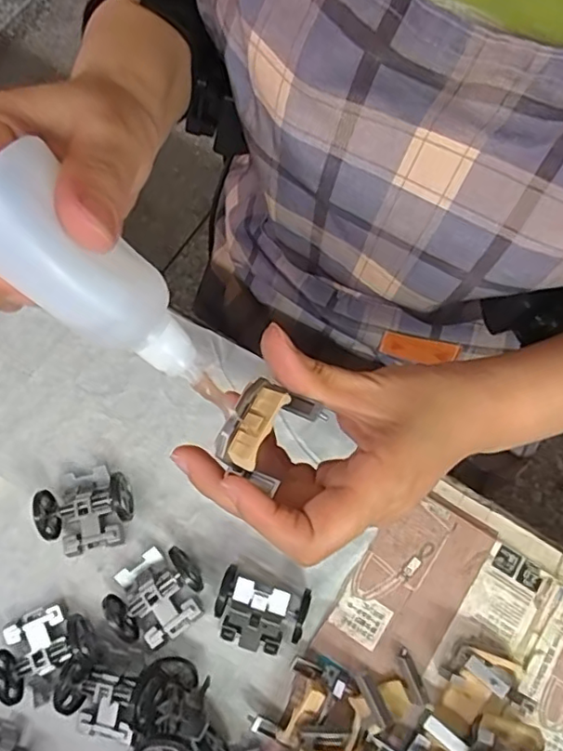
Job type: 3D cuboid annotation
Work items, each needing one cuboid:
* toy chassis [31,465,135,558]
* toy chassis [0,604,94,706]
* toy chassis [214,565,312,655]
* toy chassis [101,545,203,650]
[{"bbox_3d":[-0.108,0.074,0.321,0.051,0.026,0.045,-10,74,-3],"label":"toy chassis"},{"bbox_3d":[-0.126,0.142,0.304,0.048,0.023,0.035,-29,76,-8],"label":"toy chassis"},{"bbox_3d":[-0.011,0.123,0.305,0.048,0.022,0.046,18,120,5],"label":"toy chassis"},{"bbox_3d":[-0.067,0.118,0.310,0.049,0.019,0.044,-38,78,-10],"label":"toy chassis"}]

